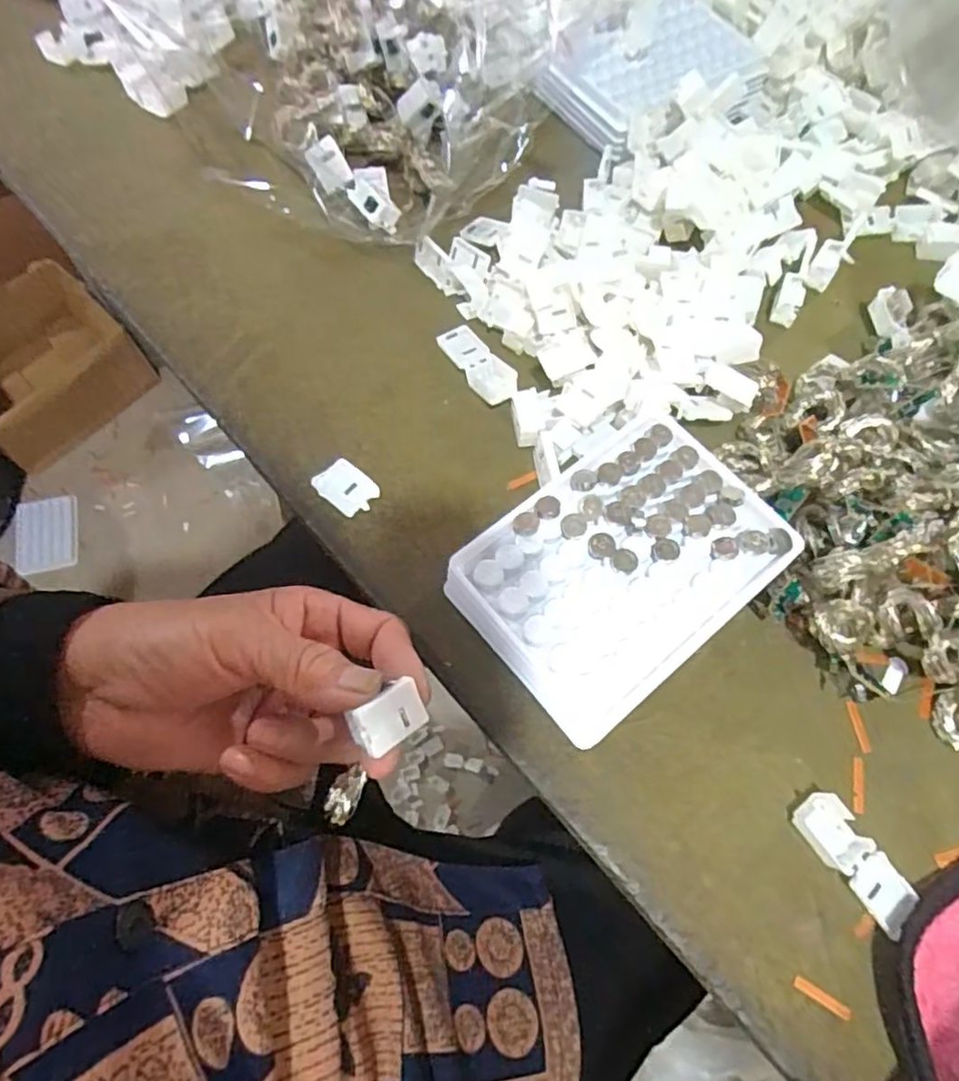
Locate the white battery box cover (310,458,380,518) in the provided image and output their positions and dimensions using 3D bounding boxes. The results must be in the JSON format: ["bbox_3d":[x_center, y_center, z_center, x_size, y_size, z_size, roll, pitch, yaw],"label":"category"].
[{"bbox_3d":[-0.065,-0.025,0.312,0.027,0.007,0.021,38,70,13],"label":"white battery box cover"}]

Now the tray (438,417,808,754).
[{"bbox_3d":[0.063,0.014,0.287,0.134,0.030,0.094,-37,73,-16],"label":"tray"}]

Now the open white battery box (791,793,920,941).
[{"bbox_3d":[0.150,0.127,0.254,0.020,0.009,0.053,-35,72,-16],"label":"open white battery box"}]

